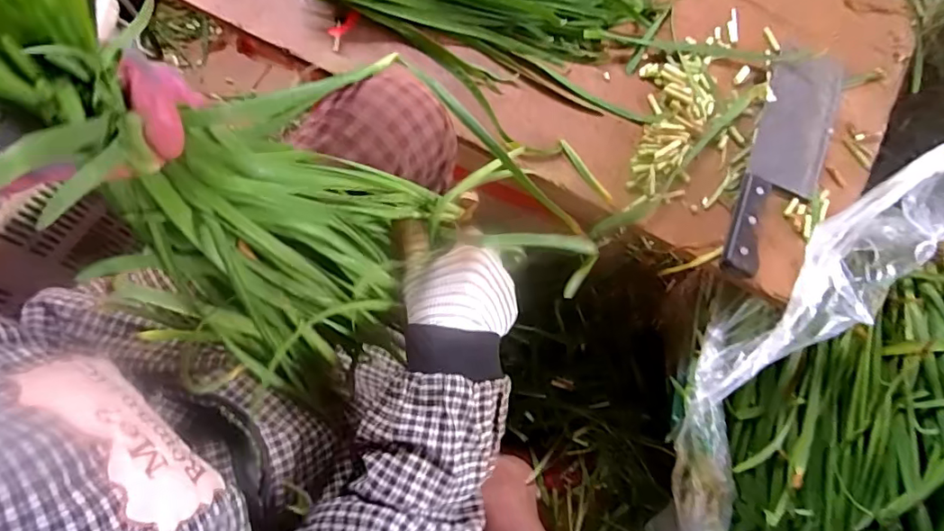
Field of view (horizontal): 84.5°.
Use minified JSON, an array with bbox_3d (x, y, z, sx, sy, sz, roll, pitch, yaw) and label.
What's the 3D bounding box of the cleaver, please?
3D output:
[{"bbox_3d":[0.301,-0.102,0.491,0.069,0.019,0.259,21,73,8],"label":"cleaver"}]

